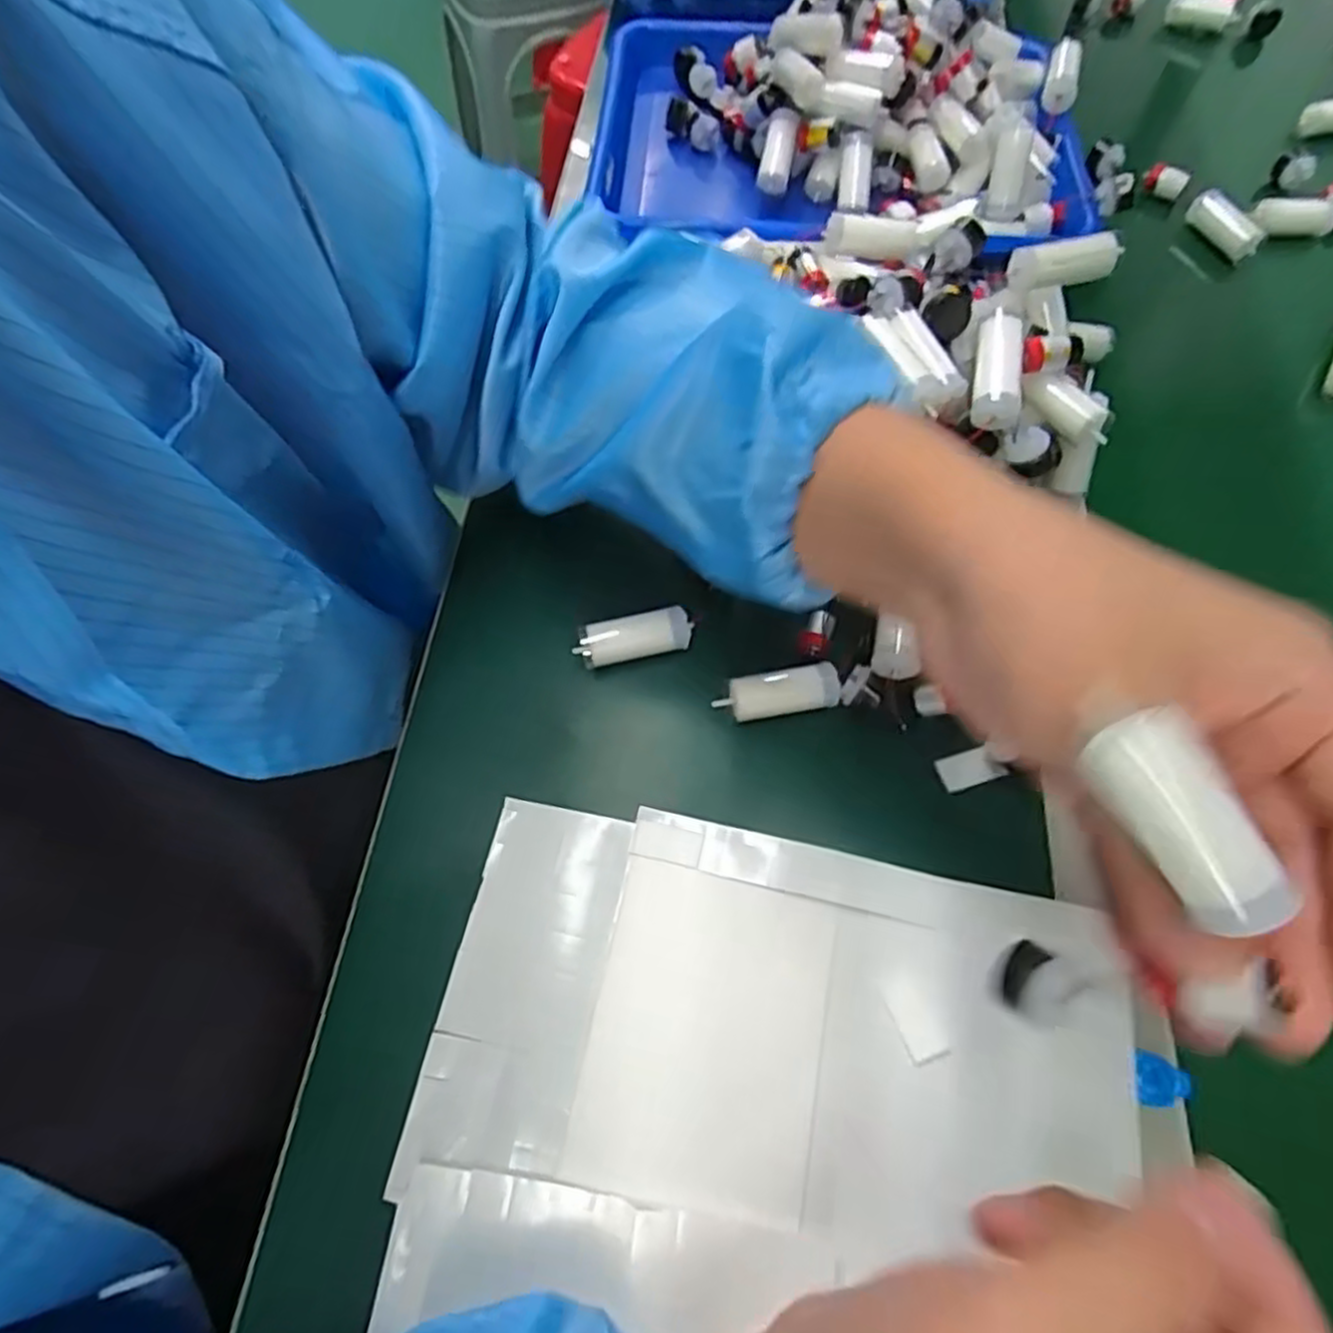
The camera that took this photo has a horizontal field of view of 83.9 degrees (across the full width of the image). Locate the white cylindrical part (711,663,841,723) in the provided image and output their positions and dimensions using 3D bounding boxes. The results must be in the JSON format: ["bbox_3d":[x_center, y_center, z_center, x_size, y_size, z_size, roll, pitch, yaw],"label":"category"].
[{"bbox_3d":[0.051,0.013,0.345,0.056,0.015,0.019,-6,64,-2],"label":"white cylindrical part"}]

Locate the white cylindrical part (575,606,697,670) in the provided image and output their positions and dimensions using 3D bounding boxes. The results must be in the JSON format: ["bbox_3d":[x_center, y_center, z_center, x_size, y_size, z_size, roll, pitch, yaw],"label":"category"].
[{"bbox_3d":[-0.016,-0.013,0.357,0.054,0.020,0.018,-7,65,-3],"label":"white cylindrical part"}]

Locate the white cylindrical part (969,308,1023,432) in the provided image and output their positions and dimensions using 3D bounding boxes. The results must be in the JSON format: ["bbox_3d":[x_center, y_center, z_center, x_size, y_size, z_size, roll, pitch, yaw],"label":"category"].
[{"bbox_3d":[0.151,-0.135,0.338,0.020,0.015,0.055,5,84,3],"label":"white cylindrical part"}]

